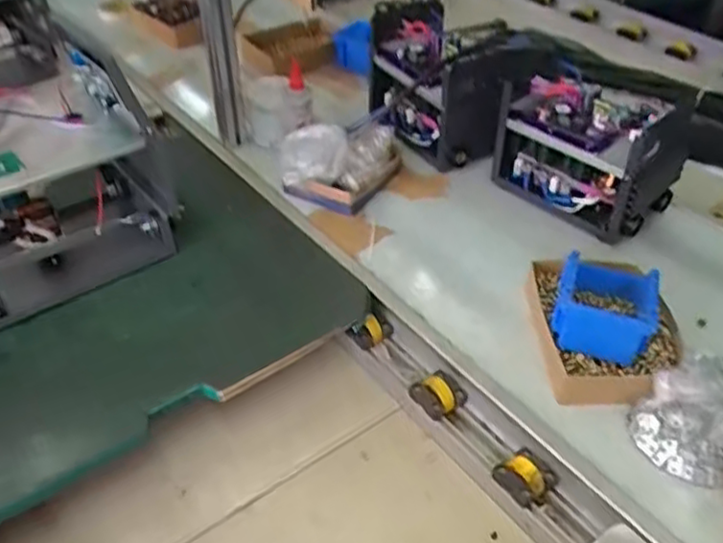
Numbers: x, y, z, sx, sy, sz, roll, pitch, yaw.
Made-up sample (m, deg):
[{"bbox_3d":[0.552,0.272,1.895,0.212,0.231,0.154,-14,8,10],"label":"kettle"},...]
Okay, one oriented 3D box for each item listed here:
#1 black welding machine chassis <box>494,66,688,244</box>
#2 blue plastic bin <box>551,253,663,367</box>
[{"bbox_3d":[0.351,-0.190,1.070,0.153,0.174,0.242,-31,50,-29],"label":"black welding machine chassis"},{"bbox_3d":[0.292,0.044,0.836,0.118,0.072,0.113,13,44,15],"label":"blue plastic bin"}]

